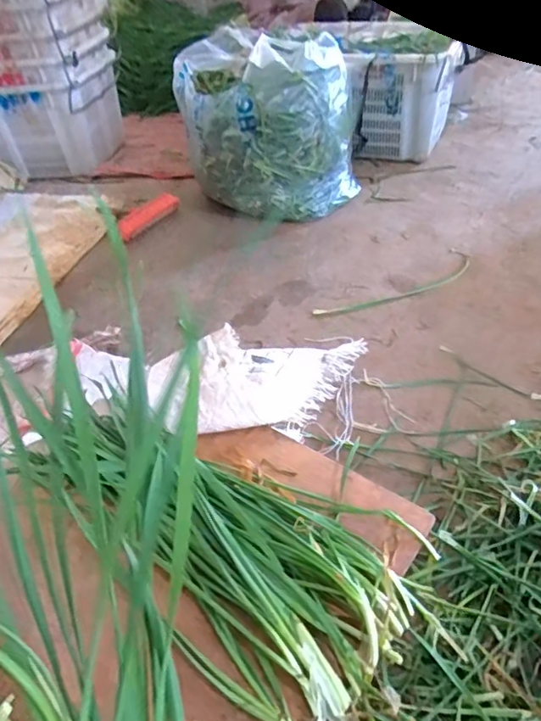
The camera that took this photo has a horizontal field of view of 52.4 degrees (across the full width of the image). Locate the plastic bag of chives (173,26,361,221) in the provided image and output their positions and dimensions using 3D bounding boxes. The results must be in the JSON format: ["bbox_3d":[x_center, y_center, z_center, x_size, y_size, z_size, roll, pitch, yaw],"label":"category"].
[{"bbox_3d":[-0.008,-0.751,1.731,0.507,0.430,0.534,-8,42,0],"label":"plastic bag of chives"}]

